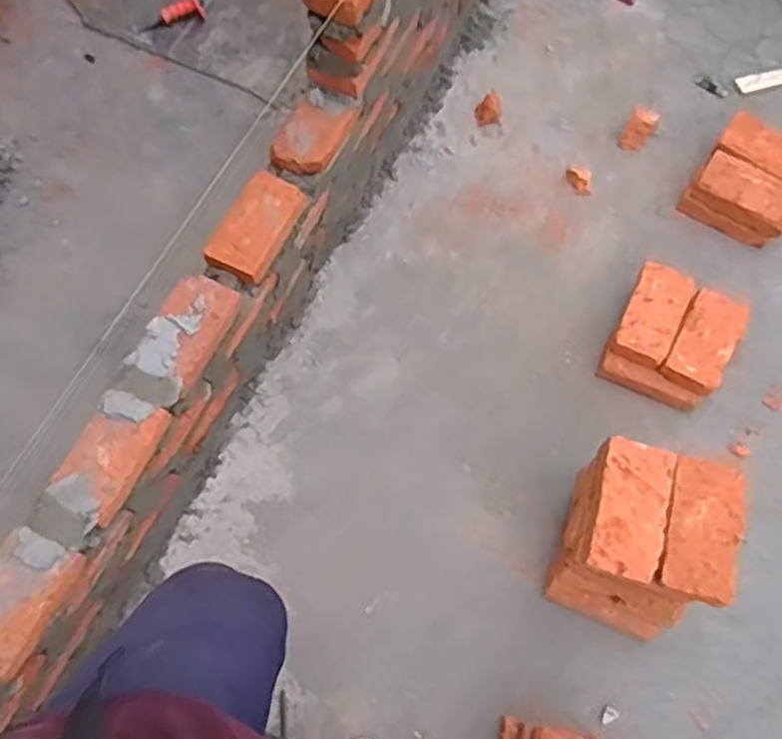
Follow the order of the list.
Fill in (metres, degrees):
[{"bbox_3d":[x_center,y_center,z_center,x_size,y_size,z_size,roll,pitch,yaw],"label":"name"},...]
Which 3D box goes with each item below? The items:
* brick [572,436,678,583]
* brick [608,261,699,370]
[{"bbox_3d":[0.350,0.216,1.157,0.120,0.090,0.210,18,70,4],"label":"brick"},{"bbox_3d":[0.510,-0.104,1.470,0.106,0.049,0.196,29,71,8],"label":"brick"}]

